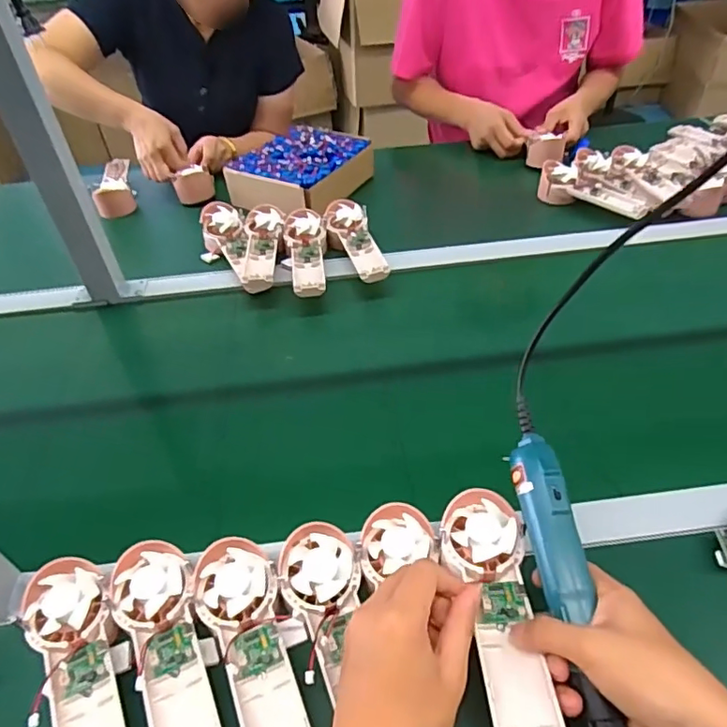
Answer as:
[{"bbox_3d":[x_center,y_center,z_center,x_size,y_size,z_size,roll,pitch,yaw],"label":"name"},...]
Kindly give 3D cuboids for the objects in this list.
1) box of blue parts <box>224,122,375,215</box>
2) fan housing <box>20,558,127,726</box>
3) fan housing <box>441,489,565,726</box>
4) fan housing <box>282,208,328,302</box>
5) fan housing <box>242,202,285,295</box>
[{"bbox_3d":[-0.103,-0.333,0.934,0.175,0.056,0.222,23,50,25],"label":"box of blue parts"},{"bbox_3d":[-0.199,0.226,0.392,0.061,0.043,0.179,-26,48,-21],"label":"fan housing"},{"bbox_3d":[0.095,0.174,0.384,0.058,0.024,0.174,-5,48,-1],"label":"fan housing"},{"bbox_3d":[-0.081,-0.161,0.781,0.057,0.030,0.184,-8,44,-4],"label":"fan housing"},{"bbox_3d":[-0.146,-0.177,0.801,0.055,0.031,0.175,-5,44,-1],"label":"fan housing"}]

